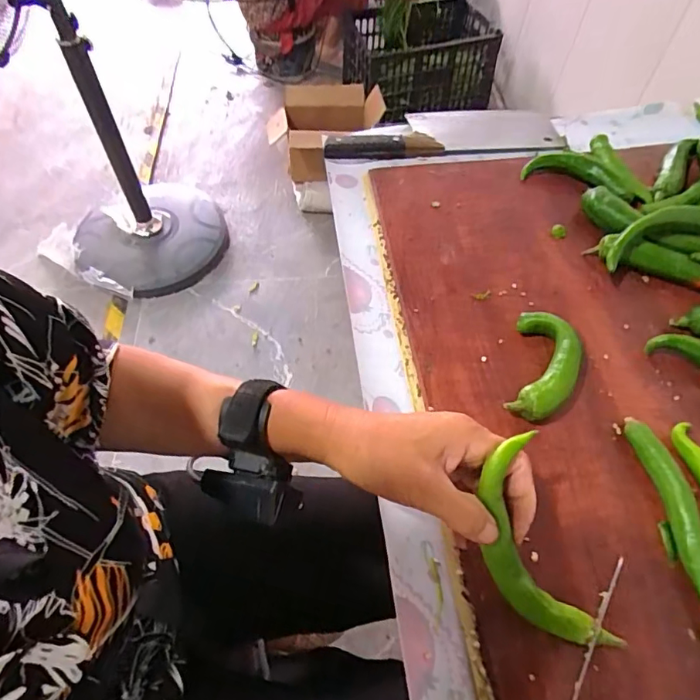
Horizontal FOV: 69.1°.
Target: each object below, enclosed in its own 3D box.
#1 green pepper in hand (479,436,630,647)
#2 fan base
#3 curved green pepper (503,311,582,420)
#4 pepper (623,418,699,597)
[{"bbox_3d":[0.110,0.121,0.304,0.053,0.021,0.137,-22,96,-11],"label":"green pepper in hand"},{"bbox_3d":[-0.576,-0.327,1.480,0.416,0.093,0.409,1,55,-1],"label":"fan base"},{"bbox_3d":[0.156,0.014,0.414,0.047,0.031,0.098,15,56,9],"label":"curved green pepper"},{"bbox_3d":[0.227,0.114,0.352,0.021,0.022,0.143,-4,56,-5],"label":"pepper"}]

